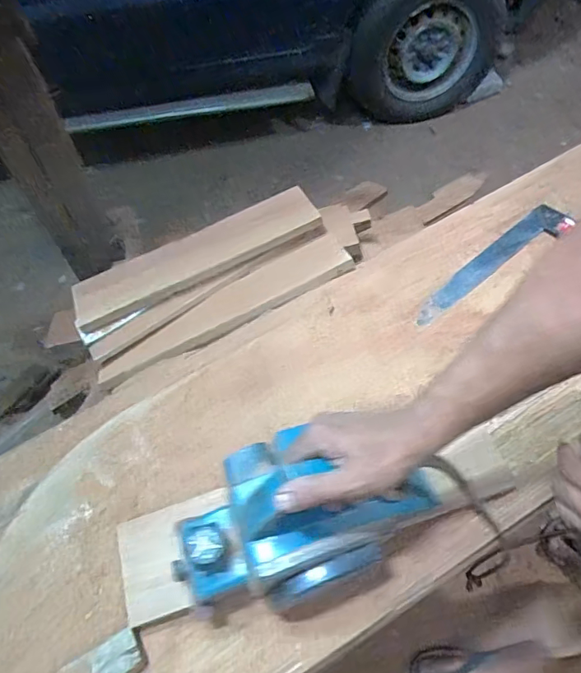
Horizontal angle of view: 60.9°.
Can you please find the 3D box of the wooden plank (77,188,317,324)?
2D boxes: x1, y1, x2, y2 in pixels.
[{"bbox_3d":[-0.164,-0.143,0.855,0.438,0.021,0.107,-26,61,-6],"label":"wooden plank"}]

